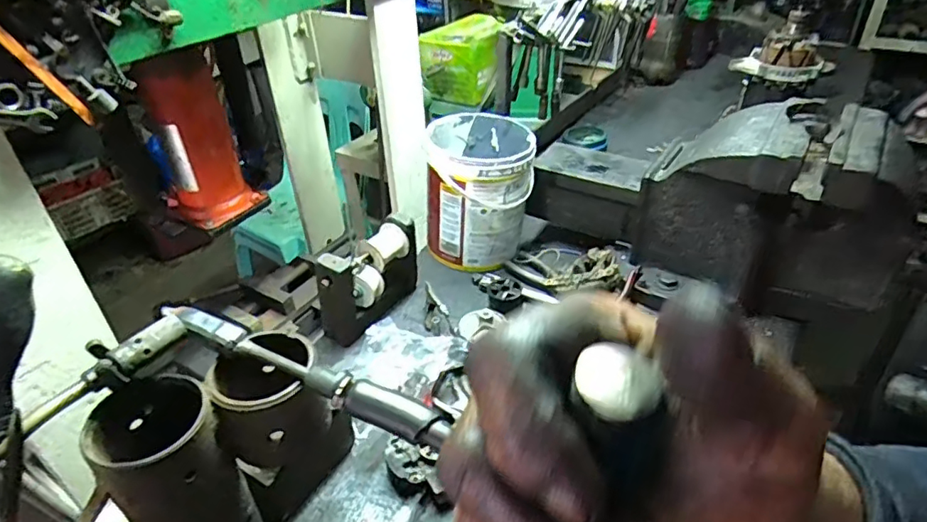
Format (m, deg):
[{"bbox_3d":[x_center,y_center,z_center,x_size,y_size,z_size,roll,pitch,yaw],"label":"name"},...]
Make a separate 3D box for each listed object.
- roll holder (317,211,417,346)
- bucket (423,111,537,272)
[{"bbox_3d":[-0.131,0.028,0.811,0.068,0.146,0.169,15,39,22],"label":"roll holder"},{"bbox_3d":[0.029,-0.116,0.942,0.163,0.195,0.173,-2,36,1],"label":"bucket"}]

